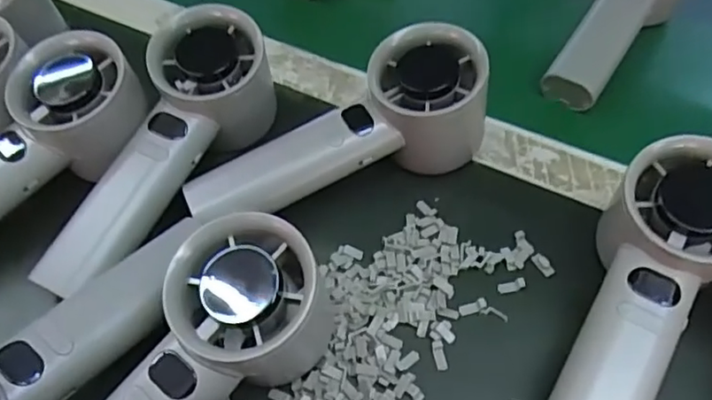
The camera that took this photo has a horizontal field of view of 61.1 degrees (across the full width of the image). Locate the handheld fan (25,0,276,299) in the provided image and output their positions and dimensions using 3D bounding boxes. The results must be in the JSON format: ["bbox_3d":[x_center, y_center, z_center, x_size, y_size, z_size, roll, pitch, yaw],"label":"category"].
[{"bbox_3d":[-0.097,-0.022,0.300,0.051,0.064,0.158,25,71,17],"label":"handheld fan"}]

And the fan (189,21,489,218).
[{"bbox_3d":[-0.007,-0.029,0.301,0.152,0.064,0.042,-26,54,-5],"label":"fan"}]

